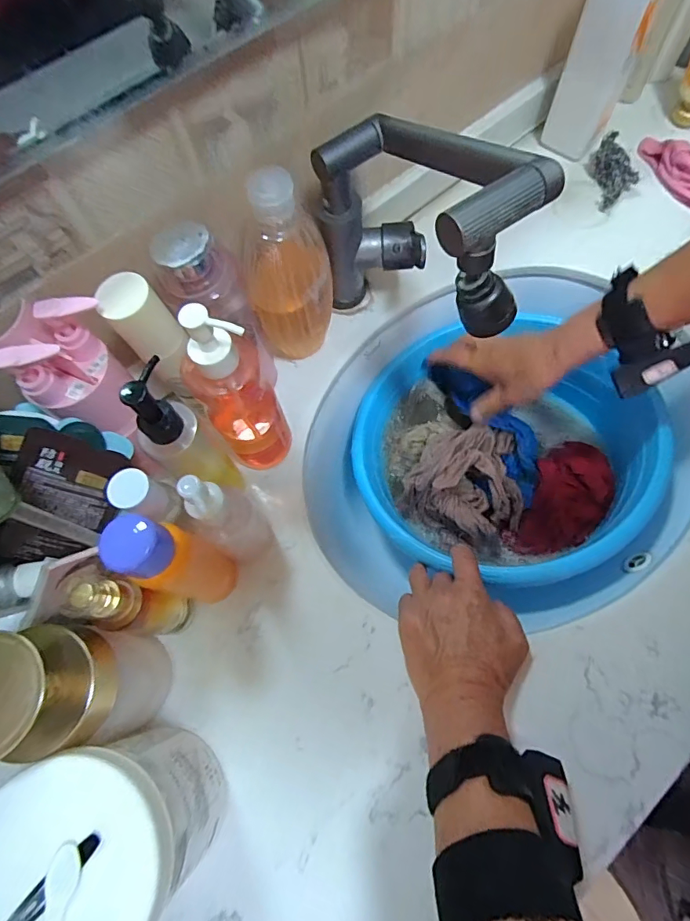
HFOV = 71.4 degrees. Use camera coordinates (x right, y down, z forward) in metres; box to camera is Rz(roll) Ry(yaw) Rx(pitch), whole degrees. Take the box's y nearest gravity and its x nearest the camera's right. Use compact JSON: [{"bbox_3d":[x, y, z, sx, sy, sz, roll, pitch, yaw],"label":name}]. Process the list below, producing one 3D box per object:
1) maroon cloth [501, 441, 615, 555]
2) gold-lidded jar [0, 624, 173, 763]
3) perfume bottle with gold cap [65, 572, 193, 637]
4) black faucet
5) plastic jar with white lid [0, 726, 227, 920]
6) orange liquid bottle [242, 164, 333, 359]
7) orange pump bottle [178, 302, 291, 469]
[{"bbox_3d":[0.246,0.041,0.532,0.073,0.048,0.145,28,74,12],"label":"maroon cloth"},{"bbox_3d":[-0.185,0.153,0.328,0.069,0.161,0.072,-1,70,2],"label":"gold-lidded jar"},{"bbox_3d":[-0.150,0.109,0.352,0.028,0.147,0.034,10,71,6],"label":"perfume bottle with gold cap"},{"bbox_3d":[0.060,-0.170,0.402,0.083,0.224,0.204,-30,72,-8],"label":"black faucet"},{"bbox_3d":[-0.143,0.232,0.303,0.101,0.152,0.100,-1,70,2],"label":"plastic jar with white lid"},{"bbox_3d":[-0.049,-0.165,0.426,0.078,0.176,0.080,-12,70,-2],"label":"orange liquid bottle"},{"bbox_3d":[-0.087,-0.053,0.387,0.058,0.192,0.059,-38,73,-11],"label":"orange pump bottle"}]

